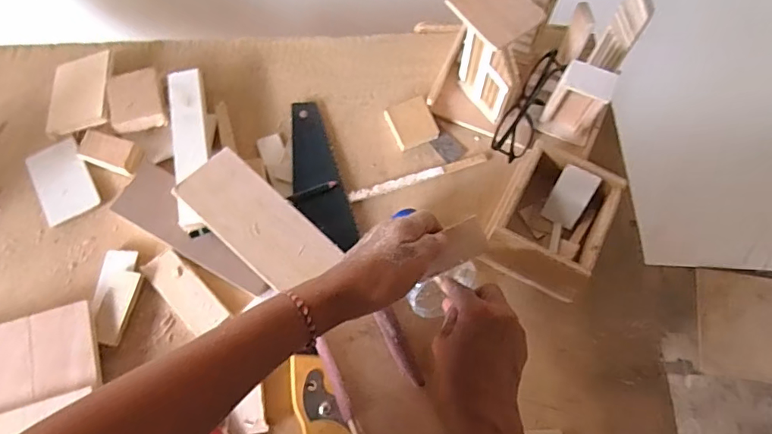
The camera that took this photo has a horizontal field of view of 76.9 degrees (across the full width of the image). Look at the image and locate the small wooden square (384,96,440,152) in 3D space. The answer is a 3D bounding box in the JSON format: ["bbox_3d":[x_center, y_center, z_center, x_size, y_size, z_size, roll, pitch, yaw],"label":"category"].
[{"bbox_3d":[0.028,-0.100,0.520,0.046,0.006,0.049,-25,89,6],"label":"small wooden square"}]

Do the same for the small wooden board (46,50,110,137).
[{"bbox_3d":[-0.332,-0.134,0.526,0.068,0.006,0.091,-12,71,10],"label":"small wooden board"}]

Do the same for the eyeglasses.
[{"bbox_3d":[0.151,-0.117,0.509,0.037,0.041,0.131,28,72,10],"label":"eyeglasses"}]

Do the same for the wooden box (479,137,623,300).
[{"bbox_3d":[0.155,0.003,0.459,0.099,0.055,0.121,27,72,10],"label":"wooden box"}]

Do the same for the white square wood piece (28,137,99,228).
[{"bbox_3d":[-0.334,-0.037,0.502,0.053,0.010,0.086,-28,72,-10],"label":"white square wood piece"}]

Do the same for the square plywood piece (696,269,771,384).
[{"bbox_3d":[0.940,0.270,1.174,0.348,0.017,0.260,8,70,4],"label":"square plywood piece"}]

